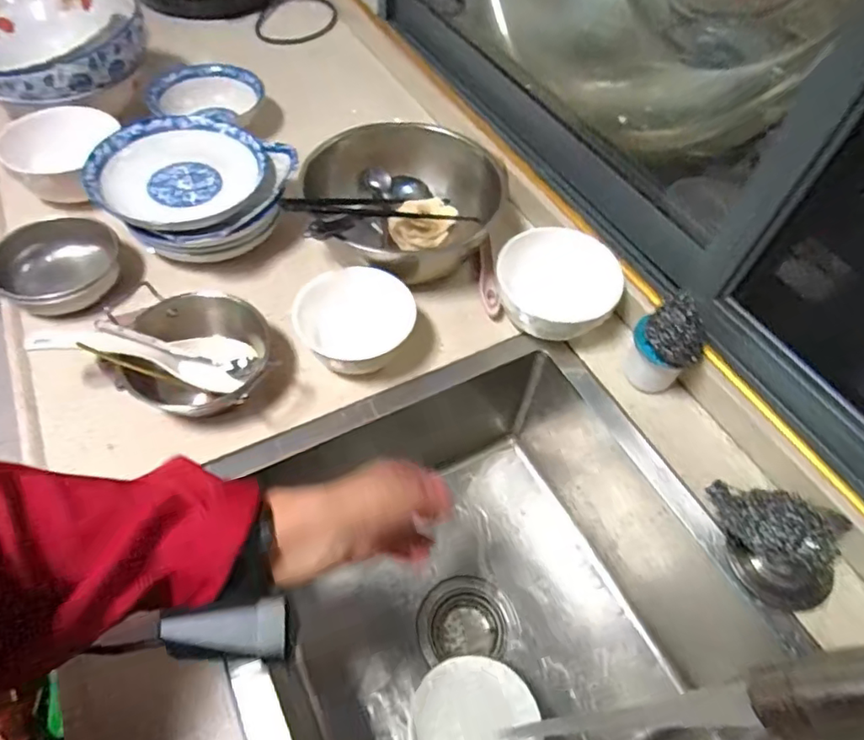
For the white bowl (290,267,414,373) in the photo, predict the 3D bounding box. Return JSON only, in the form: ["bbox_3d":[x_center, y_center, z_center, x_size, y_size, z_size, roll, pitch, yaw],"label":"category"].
[{"bbox_3d":[-0.080,-0.050,0.562,0.105,0.062,0.095,-29,62,-21],"label":"white bowl"}]

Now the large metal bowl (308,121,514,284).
[{"bbox_3d":[-0.027,-0.193,0.646,0.210,0.086,0.208,-9,57,-10],"label":"large metal bowl"}]

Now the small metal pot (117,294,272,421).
[{"bbox_3d":[-0.226,-0.011,0.529,0.136,0.059,0.121,2,56,-2],"label":"small metal pot"}]

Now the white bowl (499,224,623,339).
[{"bbox_3d":[0.129,-0.087,0.586,0.116,0.073,0.114,2,56,-3],"label":"white bowl"}]

